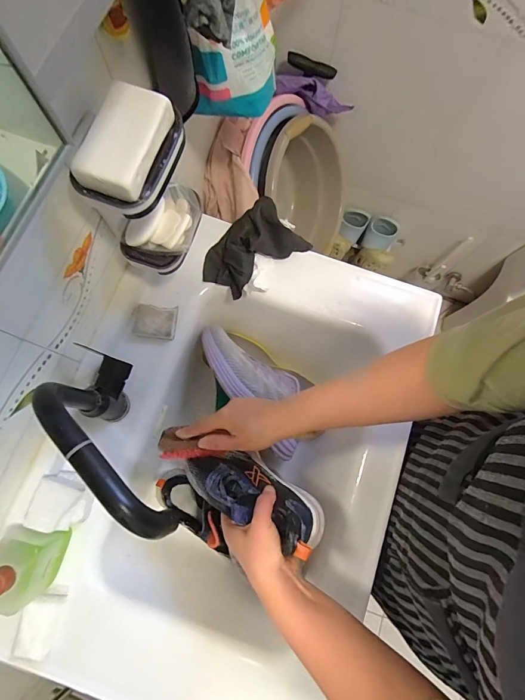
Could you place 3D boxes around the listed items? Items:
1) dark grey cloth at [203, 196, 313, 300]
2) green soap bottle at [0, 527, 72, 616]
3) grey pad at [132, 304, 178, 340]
[{"bbox_3d":[-0.018,-0.170,0.579,0.172,0.064,0.106,-39,81,-10],"label":"dark grey cloth"},{"bbox_3d":[-0.293,0.266,0.419,0.051,0.140,0.082,13,77,1],"label":"green soap bottle"},{"bbox_3d":[-0.174,-0.046,0.566,0.067,0.013,0.057,5,68,-1],"label":"grey pad"}]

